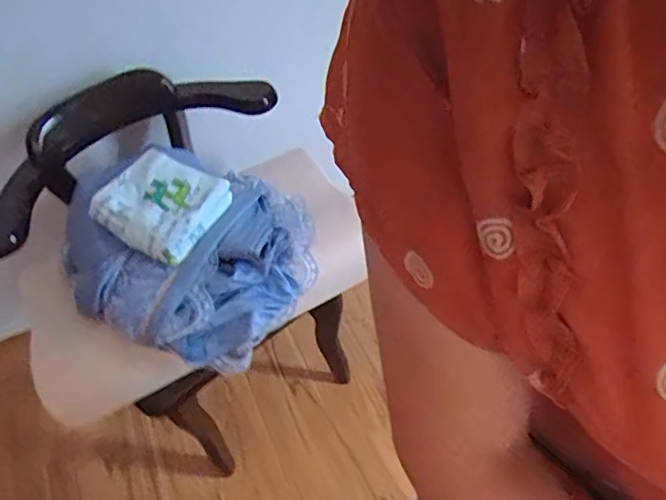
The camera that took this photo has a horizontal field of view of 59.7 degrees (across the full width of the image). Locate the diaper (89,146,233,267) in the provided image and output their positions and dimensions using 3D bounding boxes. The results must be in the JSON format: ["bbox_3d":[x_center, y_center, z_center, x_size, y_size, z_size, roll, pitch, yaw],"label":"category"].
[{"bbox_3d":[-0.300,-0.085,1.026,0.209,0.055,0.187,28,59,27],"label":"diaper"}]

